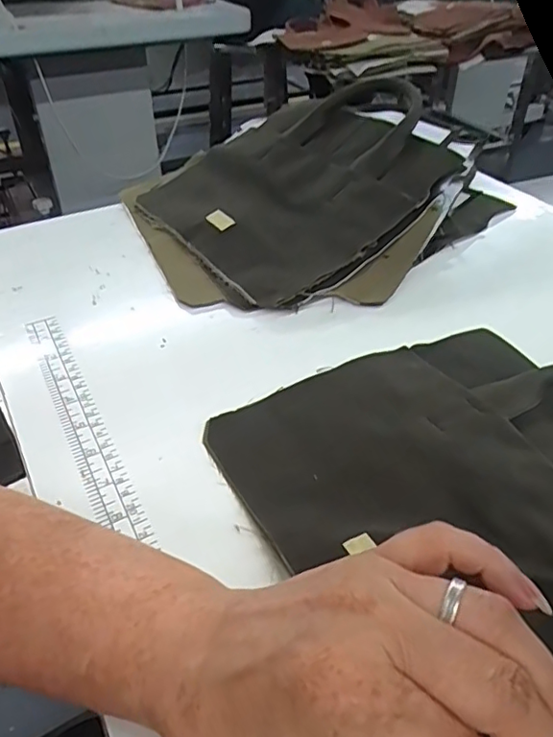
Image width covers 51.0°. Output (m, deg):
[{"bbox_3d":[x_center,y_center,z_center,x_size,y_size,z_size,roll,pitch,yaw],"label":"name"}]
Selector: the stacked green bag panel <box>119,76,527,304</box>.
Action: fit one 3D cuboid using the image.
[{"bbox_3d":[0.031,-0.178,0.540,0.313,0.085,0.300,-20,43,-22],"label":"stacked green bag panel"}]

